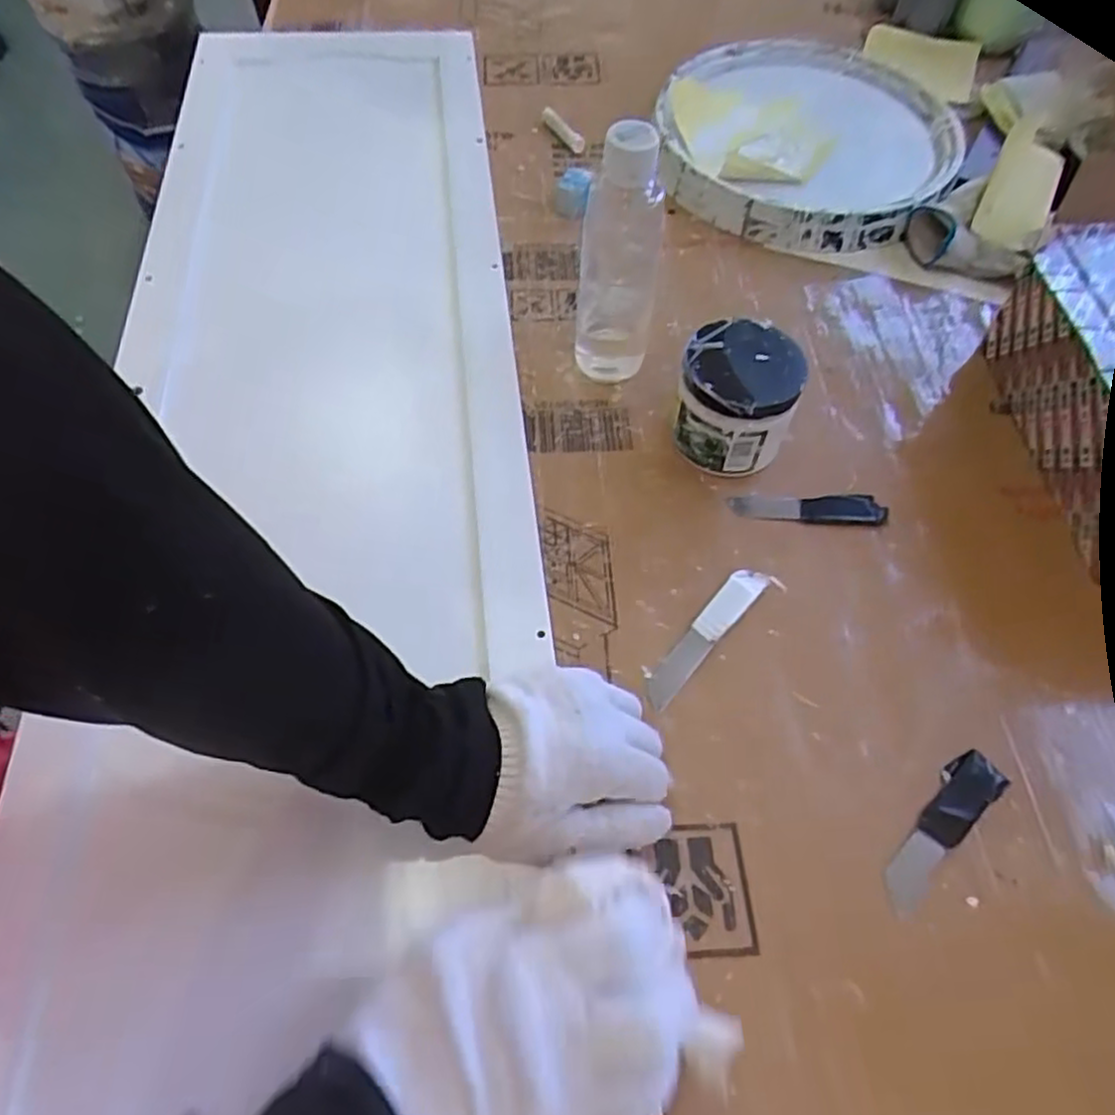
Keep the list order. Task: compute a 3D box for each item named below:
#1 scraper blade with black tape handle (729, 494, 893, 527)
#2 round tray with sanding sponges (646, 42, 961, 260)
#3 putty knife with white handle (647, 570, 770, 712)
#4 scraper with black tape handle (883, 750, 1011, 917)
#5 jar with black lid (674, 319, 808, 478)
[{"bbox_3d":[0.175,-0.035,0.517,0.104,0.004,0.022,3,58,3],"label":"scraper blade with black tape handle"},{"bbox_3d":[0.230,-0.389,0.698,0.250,0.068,0.264,-1,58,1],"label":"round tray with sanding sponges"},{"bbox_3d":[0.093,0.048,0.467,0.020,0.006,0.115,37,66,21],"label":"putty knife with white handle"},{"bbox_3d":[0.205,0.144,0.400,0.098,0.004,0.026,-38,65,-20],"label":"scraper with black tape handle"},{"bbox_3d":[0.124,-0.107,0.518,0.077,0.080,0.070,-1,58,1],"label":"jar with black lid"}]

